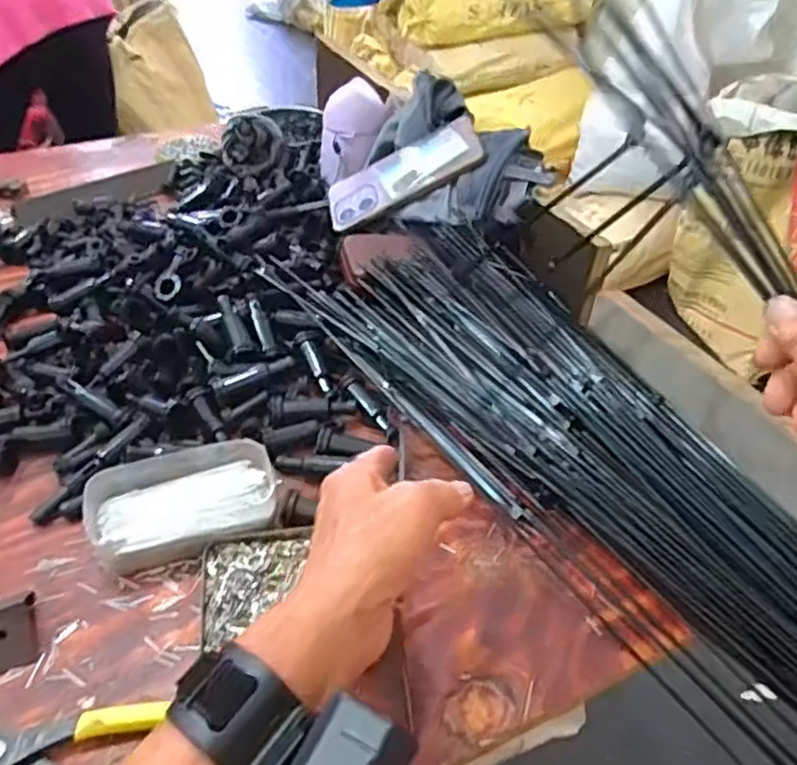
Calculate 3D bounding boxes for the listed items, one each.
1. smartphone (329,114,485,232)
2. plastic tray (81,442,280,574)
[{"bbox_3d":[0.004,-0.211,0.700,0.163,0.009,0.077,-25,56,15],"label":"smartphone"},{"bbox_3d":[-0.146,0.084,0.478,0.122,0.036,0.069,-12,44,-16],"label":"plastic tray"}]

